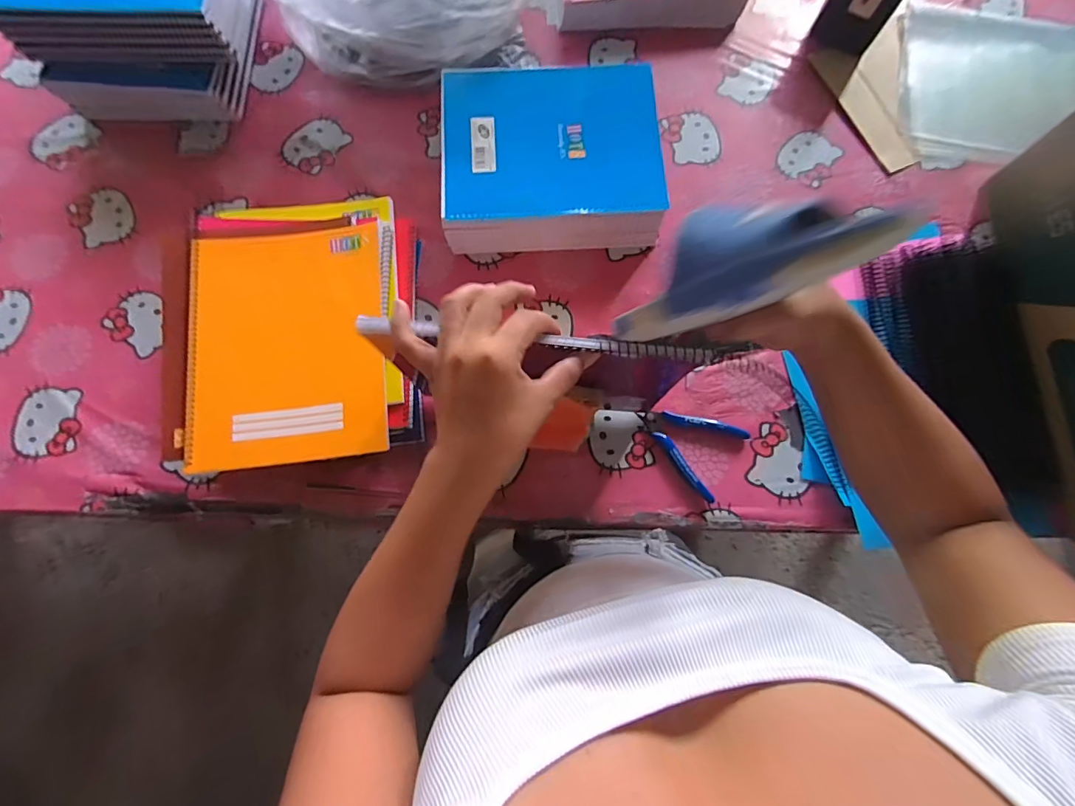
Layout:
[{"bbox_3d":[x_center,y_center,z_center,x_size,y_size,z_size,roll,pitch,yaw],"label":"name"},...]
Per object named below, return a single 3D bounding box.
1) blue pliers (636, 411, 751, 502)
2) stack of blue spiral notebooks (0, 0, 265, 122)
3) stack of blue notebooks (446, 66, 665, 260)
[{"bbox_3d":[0.163,0.040,0.503,0.110,0.010,0.088,32,78,7],"label":"blue pliers"},{"bbox_3d":[-0.476,-0.494,0.570,0.260,0.121,0.242,4,76,1],"label":"stack of blue spiral notebooks"},{"bbox_3d":[0.015,-0.284,0.552,0.247,0.069,0.223,-1,76,-1],"label":"stack of blue notebooks"}]

